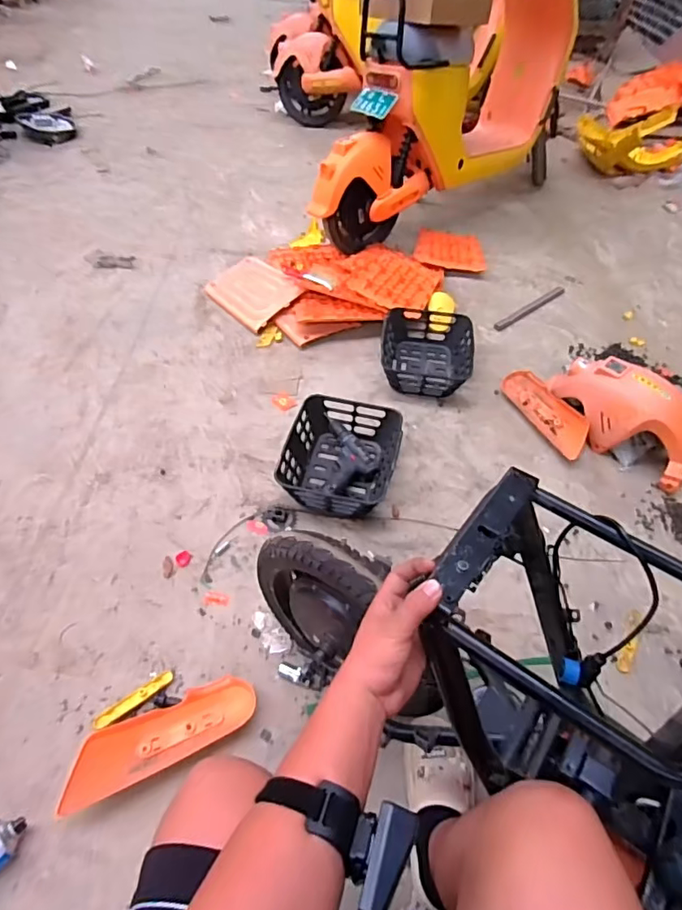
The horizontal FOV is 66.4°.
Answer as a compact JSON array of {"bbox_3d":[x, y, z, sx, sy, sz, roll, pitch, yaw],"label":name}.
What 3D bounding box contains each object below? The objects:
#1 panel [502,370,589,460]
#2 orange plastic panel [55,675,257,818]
[{"bbox_3d":[0.608,-0.133,1.542,0.112,0.028,0.347,-34,51,7],"label":"panel"},{"bbox_3d":[-0.321,0.500,0.938,0.337,0.046,0.108,-21,52,-21],"label":"orange plastic panel"}]

